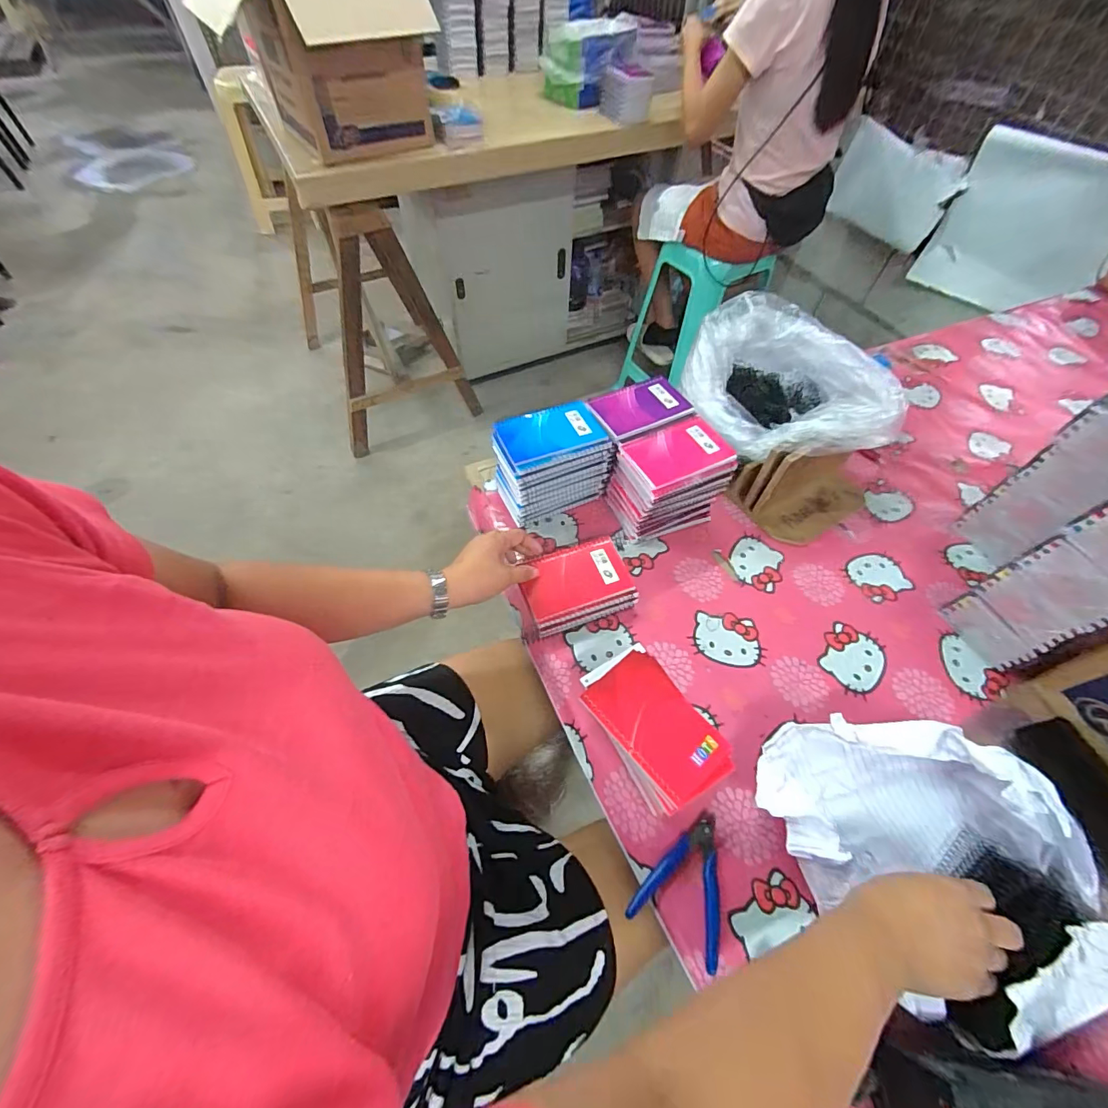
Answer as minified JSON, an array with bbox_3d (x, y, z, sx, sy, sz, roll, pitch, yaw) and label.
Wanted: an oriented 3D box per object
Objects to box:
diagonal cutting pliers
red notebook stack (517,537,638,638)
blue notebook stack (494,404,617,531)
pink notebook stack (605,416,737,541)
[{"bbox_3d":[0.133,0.312,0.449,0.085,0.014,0.113,27,61,15],"label":"diagonal cutting pliers"},{"bbox_3d":[0.026,0.039,0.607,0.142,0.053,0.106,-15,59,-11],"label":"red notebook stack"},{"bbox_3d":[-0.008,-0.129,0.663,0.152,0.116,0.098,-25,61,-17],"label":"blue notebook stack"},{"bbox_3d":[0.159,-0.101,0.658,0.139,0.118,0.093,-19,60,-13],"label":"pink notebook stack"}]

